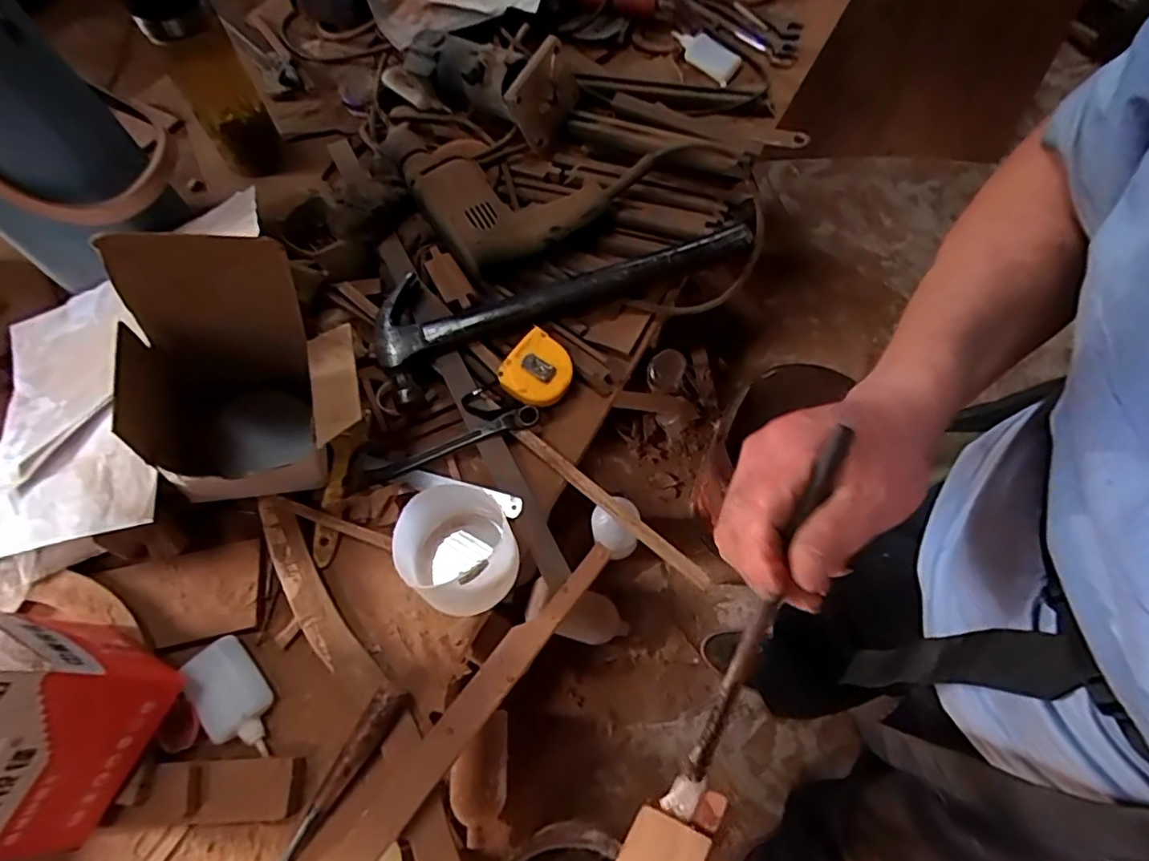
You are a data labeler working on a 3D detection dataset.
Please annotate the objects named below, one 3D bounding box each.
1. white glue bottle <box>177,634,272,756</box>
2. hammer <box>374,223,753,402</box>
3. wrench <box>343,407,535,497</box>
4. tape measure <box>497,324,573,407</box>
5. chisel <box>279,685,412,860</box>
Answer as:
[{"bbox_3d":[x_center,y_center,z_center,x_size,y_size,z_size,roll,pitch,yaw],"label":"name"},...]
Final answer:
[{"bbox_3d":[-0.278,0.218,0.477,0.049,0.027,0.094,-39,70,-16],"label":"white glue bottle"},{"bbox_3d":[-0.015,-0.164,0.631,0.409,0.032,0.120,-25,67,-11],"label":"hammer"},{"bbox_3d":[-0.129,0.015,0.572,0.196,0.012,0.025,-22,66,-9],"label":"wrench"},{"bbox_3d":[-0.035,-0.059,0.589,0.062,0.031,0.066,34,70,16],"label":"tape measure"},{"bbox_3d":[-0.187,0.275,0.444,0.029,0.034,0.170,28,68,13],"label":"chisel"}]

